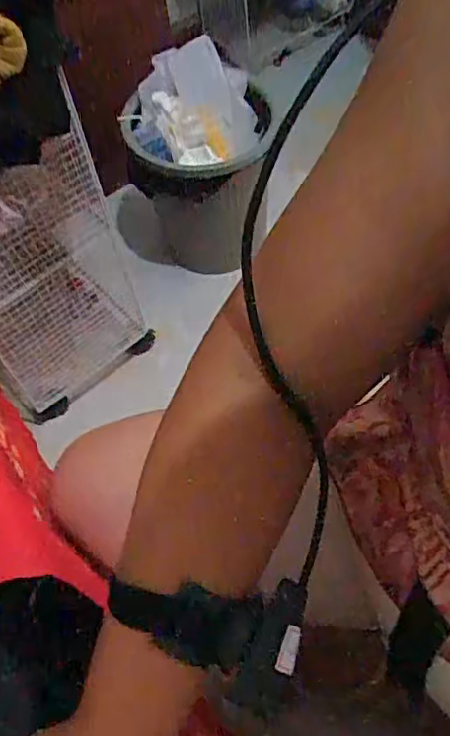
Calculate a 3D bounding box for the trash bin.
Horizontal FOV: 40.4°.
[{"bbox_3d":[-0.038,-0.375,1.158,0.227,0.355,0.293,4,57,8],"label":"trash bin"}]

